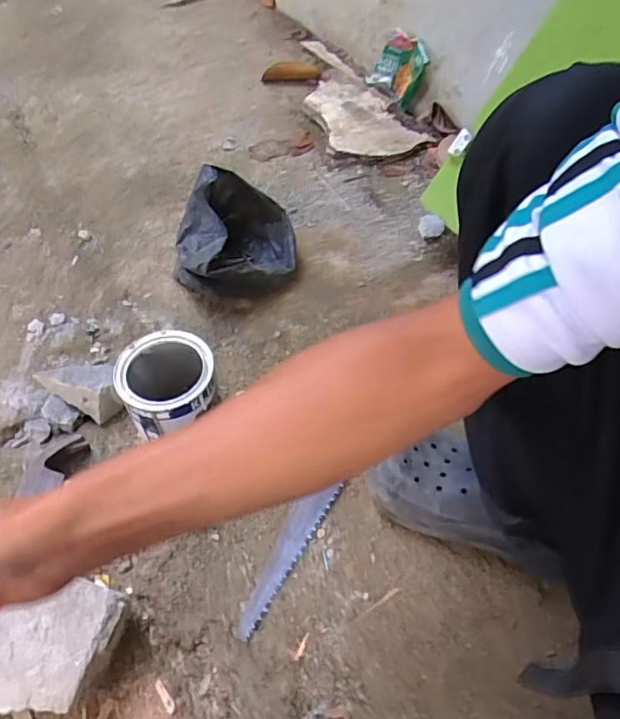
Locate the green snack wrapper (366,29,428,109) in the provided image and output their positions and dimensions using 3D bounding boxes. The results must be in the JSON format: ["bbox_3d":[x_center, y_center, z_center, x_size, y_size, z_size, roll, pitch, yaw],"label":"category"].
[{"bbox_3d":[0.184,-0.597,1.130,0.083,0.097,0.132,-12,57,-12],"label":"green snack wrapper"}]

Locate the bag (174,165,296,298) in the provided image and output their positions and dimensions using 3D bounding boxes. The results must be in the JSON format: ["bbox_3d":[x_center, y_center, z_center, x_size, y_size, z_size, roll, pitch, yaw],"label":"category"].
[{"bbox_3d":[-0.113,-0.178,0.828,0.181,0.134,0.172,0,56,-3],"label":"bag"}]

